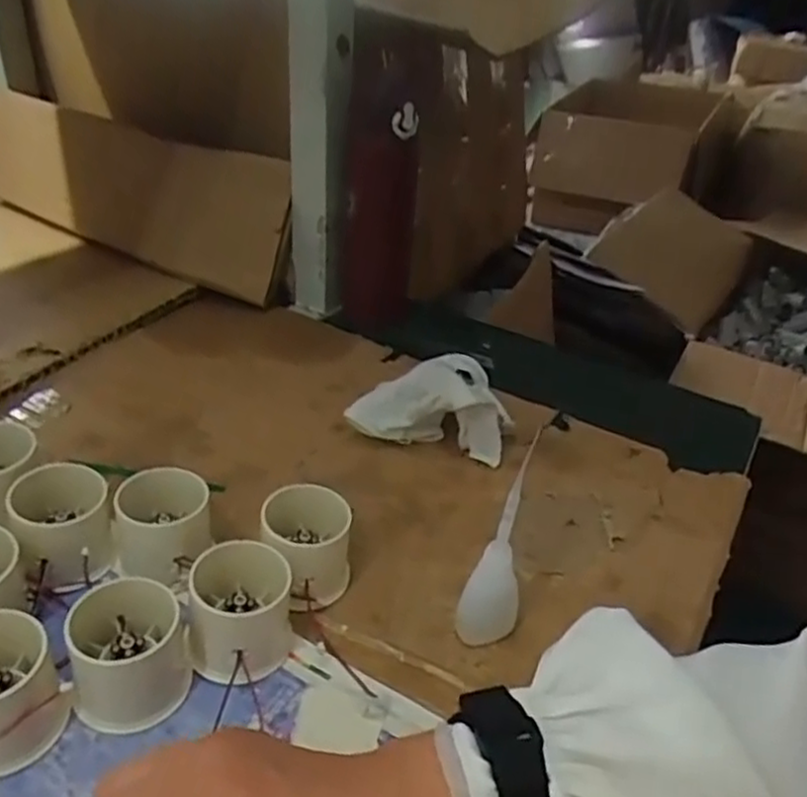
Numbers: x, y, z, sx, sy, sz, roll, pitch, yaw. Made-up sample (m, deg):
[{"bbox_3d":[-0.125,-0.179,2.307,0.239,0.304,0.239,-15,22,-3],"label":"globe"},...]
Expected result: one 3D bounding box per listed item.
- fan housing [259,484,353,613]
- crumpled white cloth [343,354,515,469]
[{"bbox_3d":[-0.058,0.086,0.430,0.052,0.050,0.057,4,34,-5],"label":"fan housing"},{"bbox_3d":[0.026,-0.006,0.571,0.118,0.063,0.092,11,34,5],"label":"crumpled white cloth"}]

